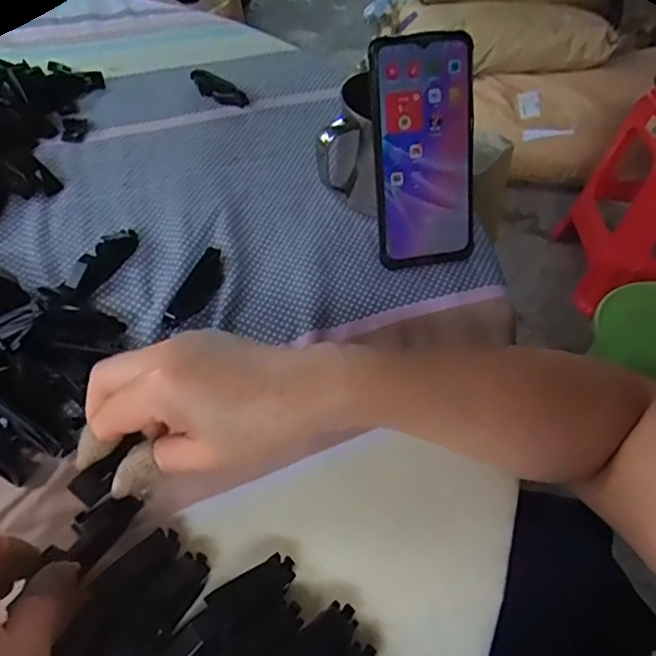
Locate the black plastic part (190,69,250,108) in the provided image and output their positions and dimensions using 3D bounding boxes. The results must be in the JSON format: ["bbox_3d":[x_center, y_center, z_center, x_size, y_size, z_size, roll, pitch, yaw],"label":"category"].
[{"bbox_3d":[-0.116,-0.250,0.617,0.075,0.022,0.015,31,52,22],"label":"black plastic part"}]

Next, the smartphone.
[{"bbox_3d":[0.071,-0.128,0.439,0.075,0.160,0.014,-10,20,-13],"label":"smartphone"}]

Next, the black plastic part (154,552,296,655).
[{"bbox_3d":[-0.048,0.136,0.278,0.080,0.020,0.024,-31,57,-29],"label":"black plastic part"}]

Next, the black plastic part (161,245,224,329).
[{"bbox_3d":[-0.091,-0.031,0.421,0.019,0.016,0.077,13,48,7],"label":"black plastic part"}]

